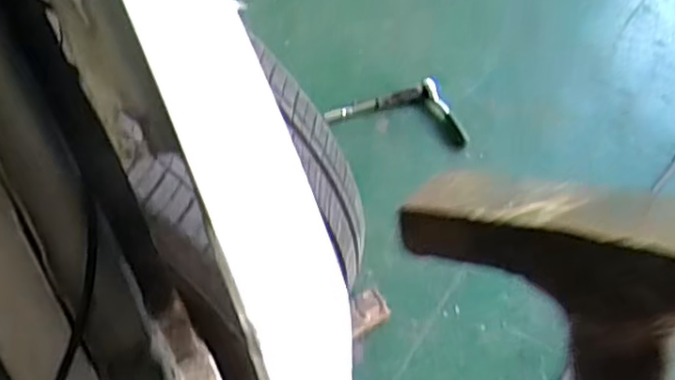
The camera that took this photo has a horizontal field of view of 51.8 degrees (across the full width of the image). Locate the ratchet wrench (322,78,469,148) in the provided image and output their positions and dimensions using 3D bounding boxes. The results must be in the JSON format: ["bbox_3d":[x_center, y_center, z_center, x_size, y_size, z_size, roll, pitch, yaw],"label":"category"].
[{"bbox_3d":[0.117,-0.157,1.247,0.250,0.045,0.123,13,62,3],"label":"ratchet wrench"}]

